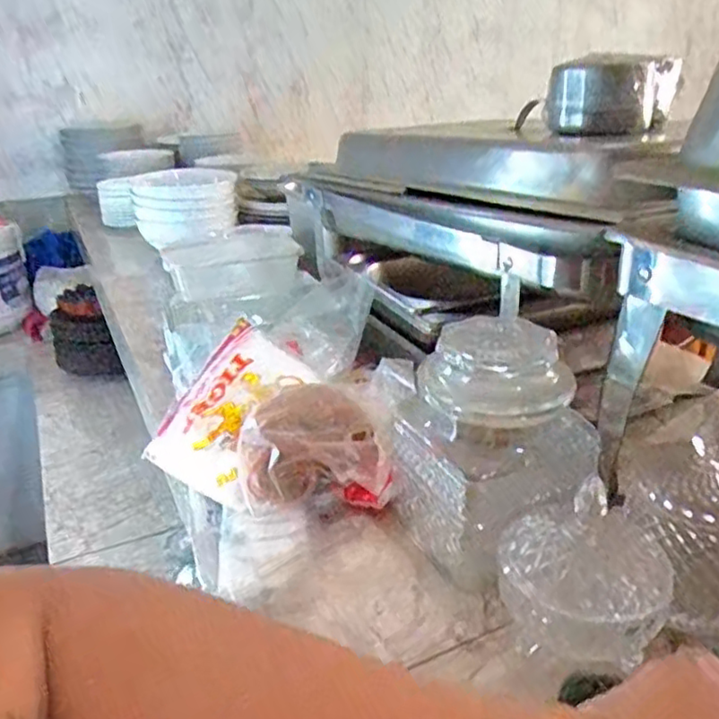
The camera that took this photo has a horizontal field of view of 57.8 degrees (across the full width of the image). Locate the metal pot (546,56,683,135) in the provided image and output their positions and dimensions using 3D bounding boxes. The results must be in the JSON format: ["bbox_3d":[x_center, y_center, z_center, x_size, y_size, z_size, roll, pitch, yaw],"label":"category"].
[{"bbox_3d":[0.232,-0.245,0.605,0.090,0.063,0.085,-12,27,-22],"label":"metal pot"}]

